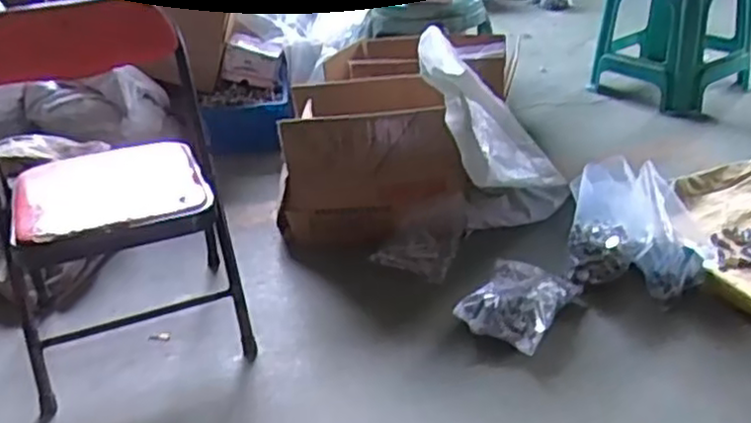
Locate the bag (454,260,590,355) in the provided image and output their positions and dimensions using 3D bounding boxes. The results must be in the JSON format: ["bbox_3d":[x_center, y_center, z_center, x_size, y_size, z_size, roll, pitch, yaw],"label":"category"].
[{"bbox_3d":[0.233,0.145,1.164,0.143,0.062,0.194,13,32,30],"label":"bag"}]

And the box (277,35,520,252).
[{"bbox_3d":[0.033,-0.161,1.542,0.386,0.278,0.543,3,28,15],"label":"box"}]

